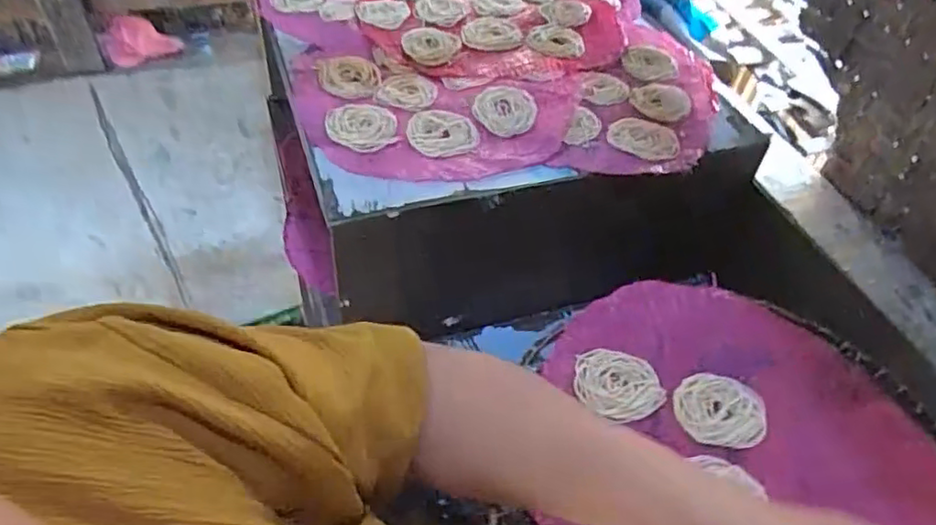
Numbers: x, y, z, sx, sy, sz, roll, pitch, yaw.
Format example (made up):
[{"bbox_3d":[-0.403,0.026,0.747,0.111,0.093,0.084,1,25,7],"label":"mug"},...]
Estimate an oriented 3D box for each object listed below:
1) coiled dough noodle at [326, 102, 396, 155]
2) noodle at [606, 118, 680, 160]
[{"bbox_3d":[-0.118,-0.153,0.713,0.075,0.007,0.082,0,48,-5],"label":"coiled dough noodle"},{"bbox_3d":[0.203,-0.146,0.743,0.080,0.006,0.066,17,48,10],"label":"noodle"}]

